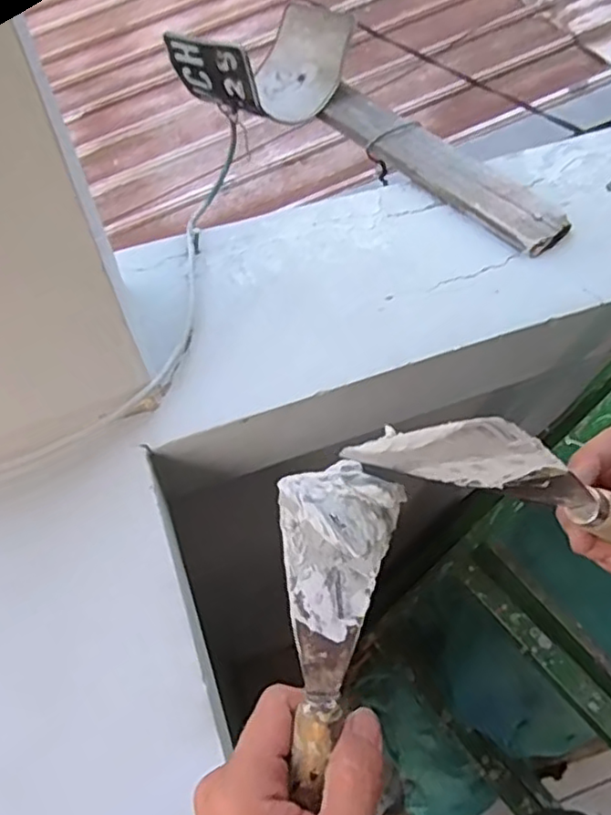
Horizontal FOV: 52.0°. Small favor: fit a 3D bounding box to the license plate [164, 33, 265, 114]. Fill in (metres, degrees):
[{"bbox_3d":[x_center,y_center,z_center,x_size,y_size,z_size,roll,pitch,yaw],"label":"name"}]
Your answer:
[{"bbox_3d":[-0.094,-0.338,0.635,0.106,0.066,0.008,25,64,26],"label":"license plate"}]

